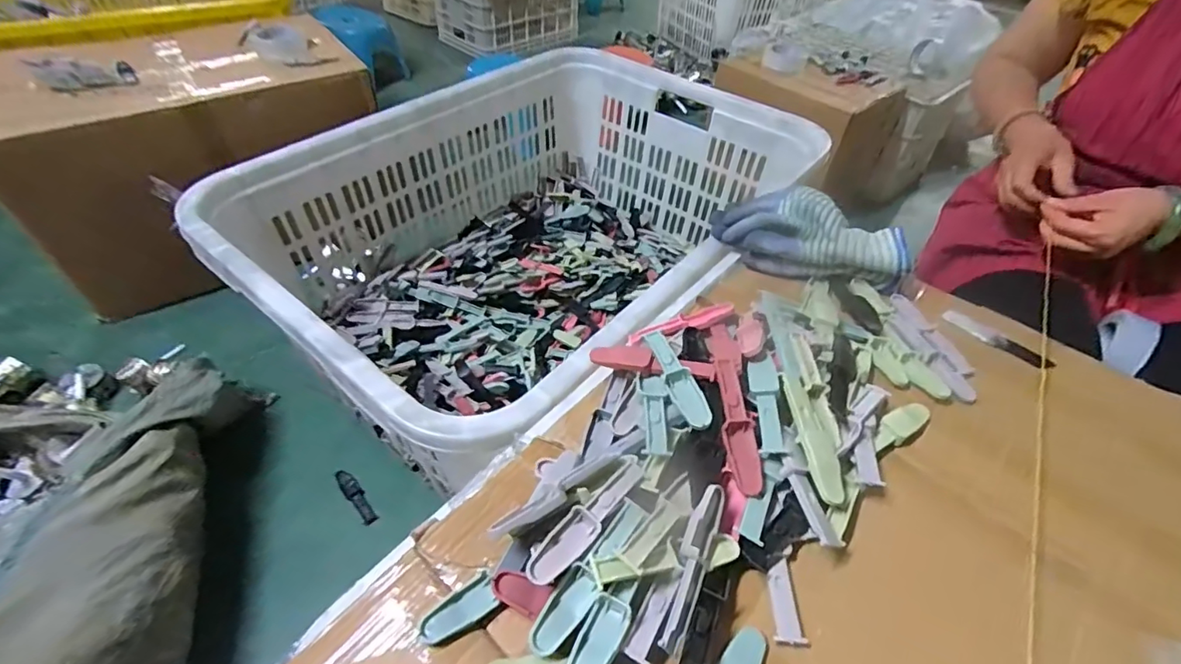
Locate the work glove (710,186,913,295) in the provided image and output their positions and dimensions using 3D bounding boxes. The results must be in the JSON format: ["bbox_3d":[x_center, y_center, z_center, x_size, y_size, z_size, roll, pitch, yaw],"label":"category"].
[{"bbox_3d":[0.238,-0.103,0.566,0.200,0.061,0.084,19,48,13],"label":"work glove"}]

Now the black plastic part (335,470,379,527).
[{"bbox_3d":[-0.359,0.252,0.798,0.024,0.009,0.094,-34,83,-30],"label":"black plastic part"}]

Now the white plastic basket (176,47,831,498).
[{"bbox_3d":[-0.069,-0.133,0.845,0.577,0.329,0.791,32,52,24],"label":"white plastic basket"}]

